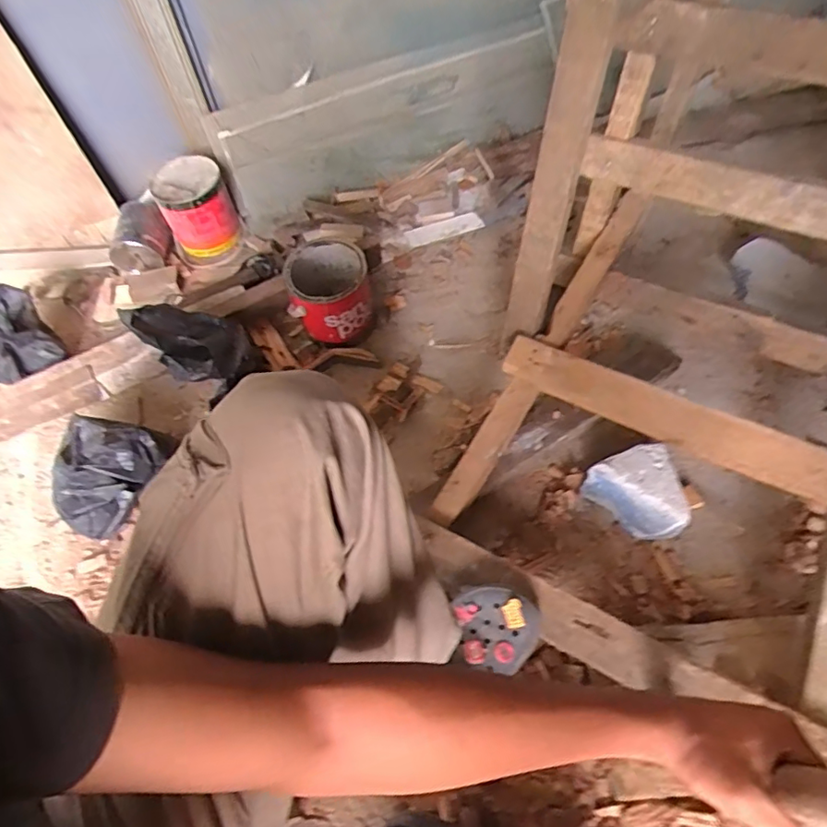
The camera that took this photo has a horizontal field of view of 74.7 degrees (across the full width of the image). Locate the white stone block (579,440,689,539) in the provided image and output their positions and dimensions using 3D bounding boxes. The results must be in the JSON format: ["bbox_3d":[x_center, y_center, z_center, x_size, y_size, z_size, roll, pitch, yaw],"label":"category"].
[{"bbox_3d":[0.347,0.130,0.829,0.126,0.073,0.135,-21,57,-9],"label":"white stone block"}]

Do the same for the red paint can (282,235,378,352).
[{"bbox_3d":[-0.156,-0.225,1.042,0.149,0.147,0.151,-2,56,3],"label":"red paint can"}]

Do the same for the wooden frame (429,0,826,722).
[{"bbox_3d":[0.384,-0.116,0.624,0.575,0.449,0.603,25,62,20],"label":"wooden frame"}]

